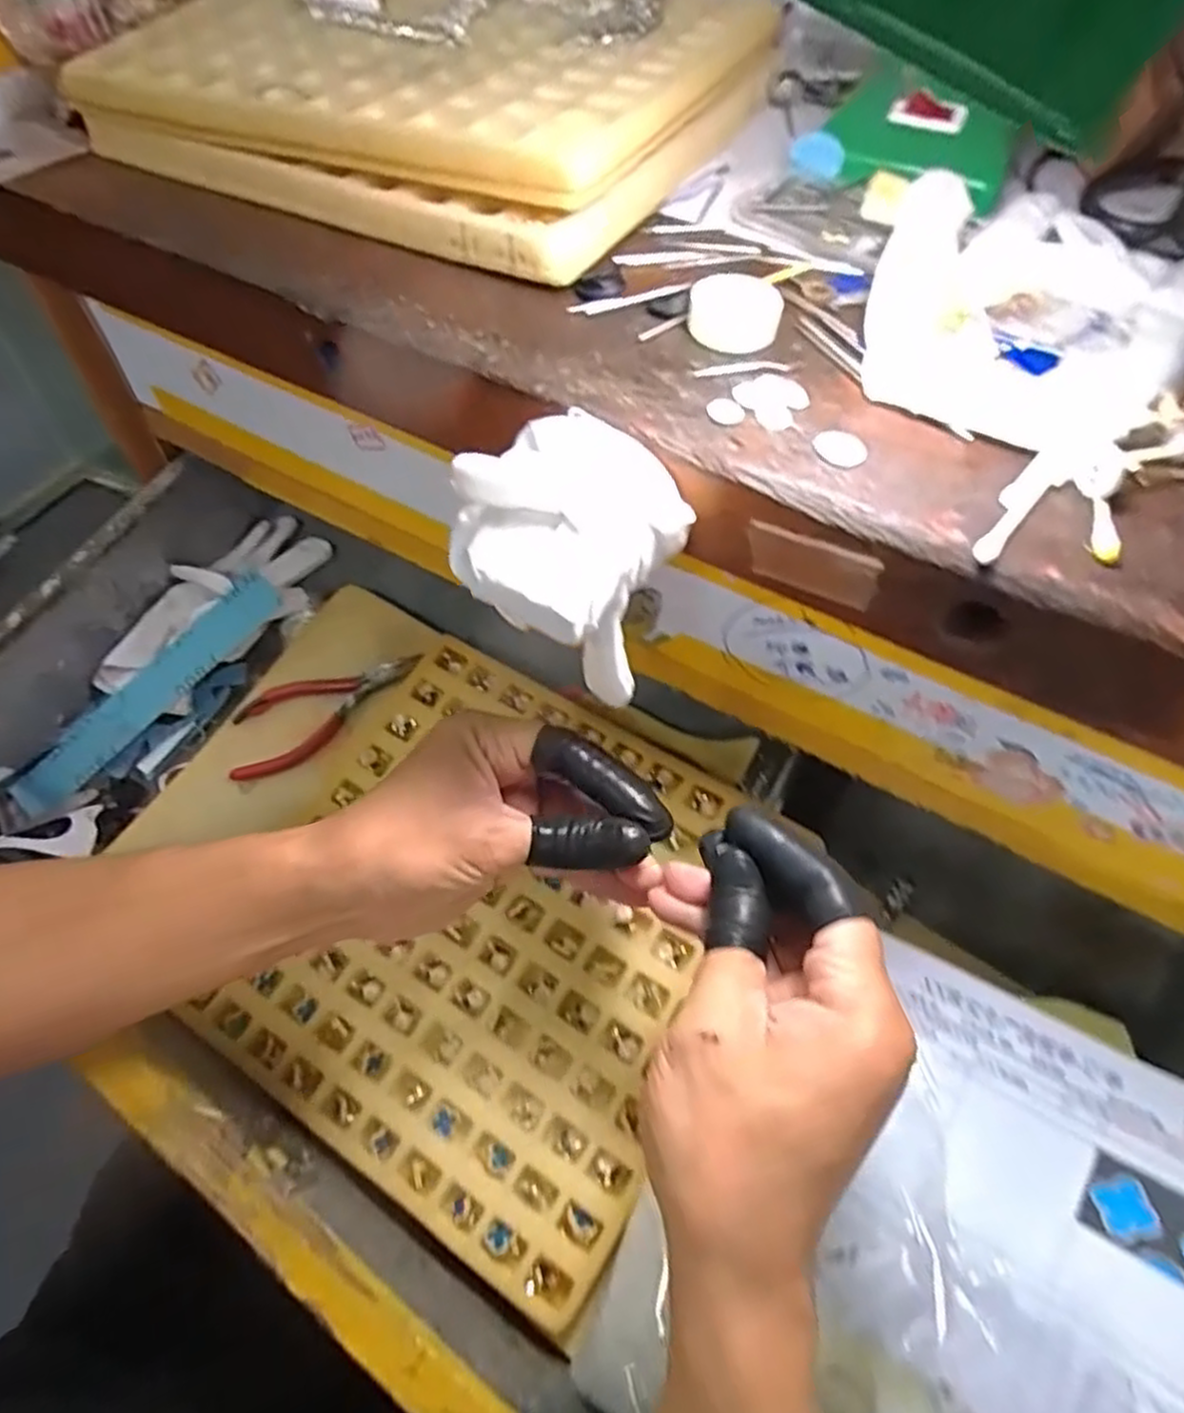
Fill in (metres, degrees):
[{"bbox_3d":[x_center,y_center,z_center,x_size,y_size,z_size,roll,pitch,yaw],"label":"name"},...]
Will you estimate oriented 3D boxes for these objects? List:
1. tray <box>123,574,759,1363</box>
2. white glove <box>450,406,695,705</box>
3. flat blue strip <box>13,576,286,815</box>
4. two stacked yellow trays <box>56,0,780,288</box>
[{"bbox_3d":[-0.092,0.095,0.420,0.343,0.015,0.256,28,71,20],"label":"tray"},{"bbox_3d":[-0.014,-0.049,0.273,0.067,0.082,0.073,-37,65,-23],"label":"white glove"},{"bbox_3d":[-0.282,-0.006,0.480,0.207,0.011,0.028,-42,102,1],"label":"flat blue strip"},{"bbox_3d":[-0.065,-0.315,0.374,0.262,0.042,0.259,25,59,14],"label":"two stacked yellow trays"}]

